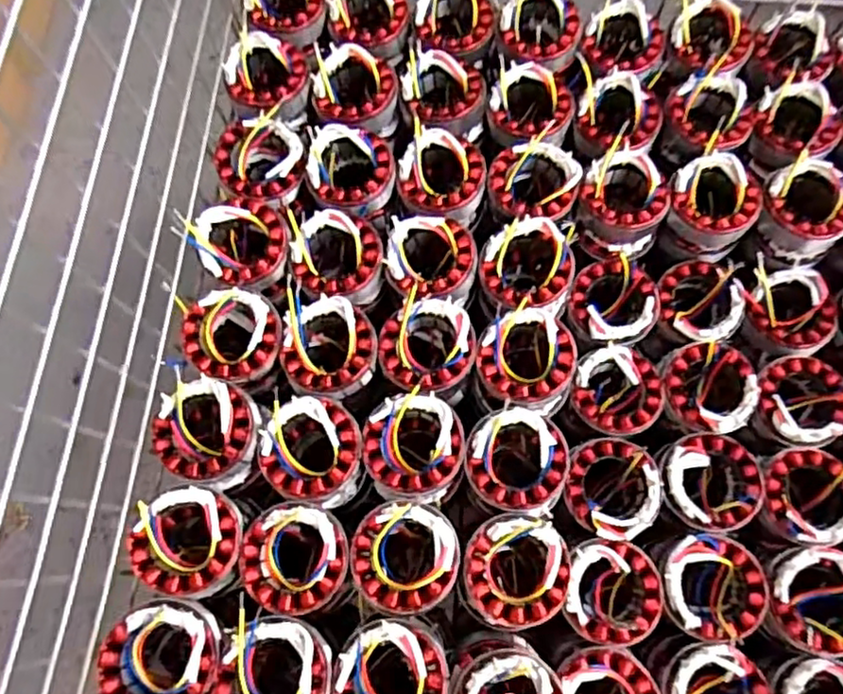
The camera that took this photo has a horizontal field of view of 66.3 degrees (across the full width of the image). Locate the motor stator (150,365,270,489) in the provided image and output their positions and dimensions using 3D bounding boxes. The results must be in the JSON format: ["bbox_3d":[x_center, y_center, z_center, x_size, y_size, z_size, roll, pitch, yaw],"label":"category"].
[{"bbox_3d":[-0.180,0.076,0.561,0.088,0.070,0.082,24,74,6],"label":"motor stator"}]

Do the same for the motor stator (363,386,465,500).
[{"bbox_3d":[-0.006,0.089,0.564,0.084,0.065,0.088,0,73,-1],"label":"motor stator"}]

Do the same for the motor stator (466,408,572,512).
[{"bbox_3d":[0.081,0.100,0.560,0.087,0.047,0.083,0,73,-1],"label":"motor stator"}]

